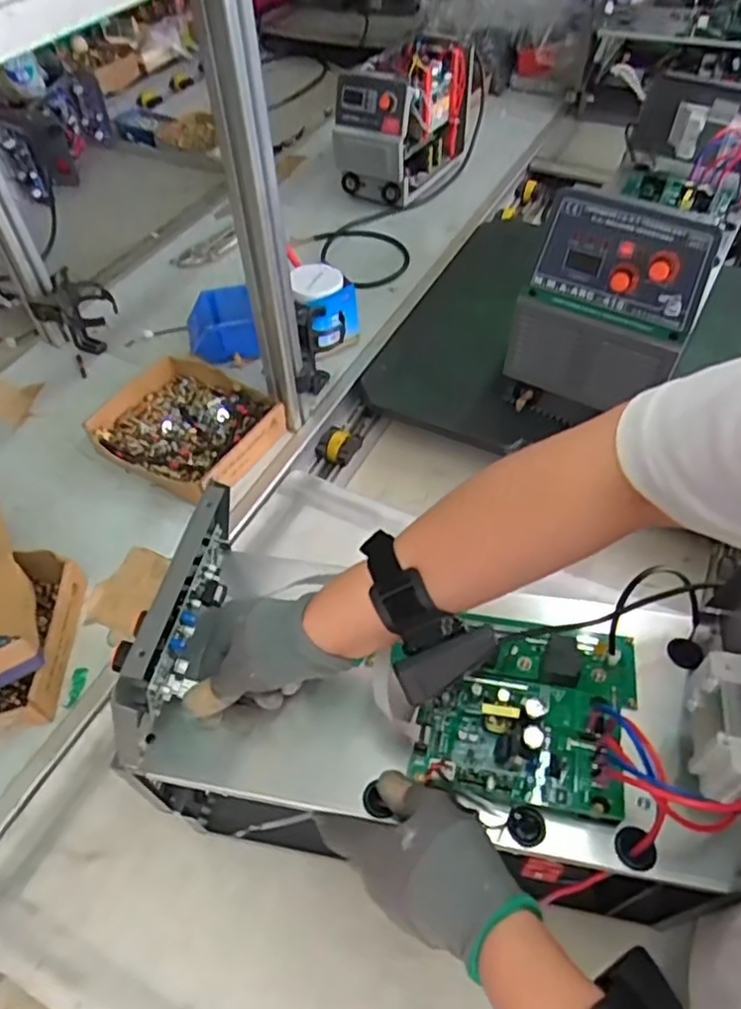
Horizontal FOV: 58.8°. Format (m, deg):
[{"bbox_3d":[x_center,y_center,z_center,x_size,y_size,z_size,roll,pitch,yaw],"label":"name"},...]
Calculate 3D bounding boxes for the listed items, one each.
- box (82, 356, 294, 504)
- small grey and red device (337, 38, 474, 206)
[{"bbox_3d":[-0.261,-0.106,0.926,0.240,0.054,0.198,26,55,23],"label":"box"},{"bbox_3d":[0.079,-0.803,1.383,0.156,0.244,0.330,26,56,20],"label":"small grey and red device"}]

